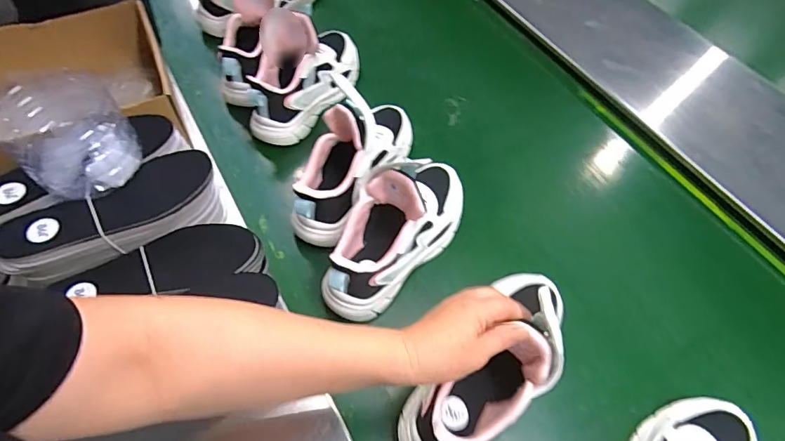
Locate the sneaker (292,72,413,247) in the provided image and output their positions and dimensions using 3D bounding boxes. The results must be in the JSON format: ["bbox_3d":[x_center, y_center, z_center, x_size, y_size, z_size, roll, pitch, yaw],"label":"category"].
[{"bbox_3d":[-0.049,-0.090,0.556,0.091,0.113,0.221,19,59,12],"label":"sneaker"}]

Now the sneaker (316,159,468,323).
[{"bbox_3d":[0.009,0.005,0.527,0.081,0.147,0.218,37,65,21],"label":"sneaker"}]

